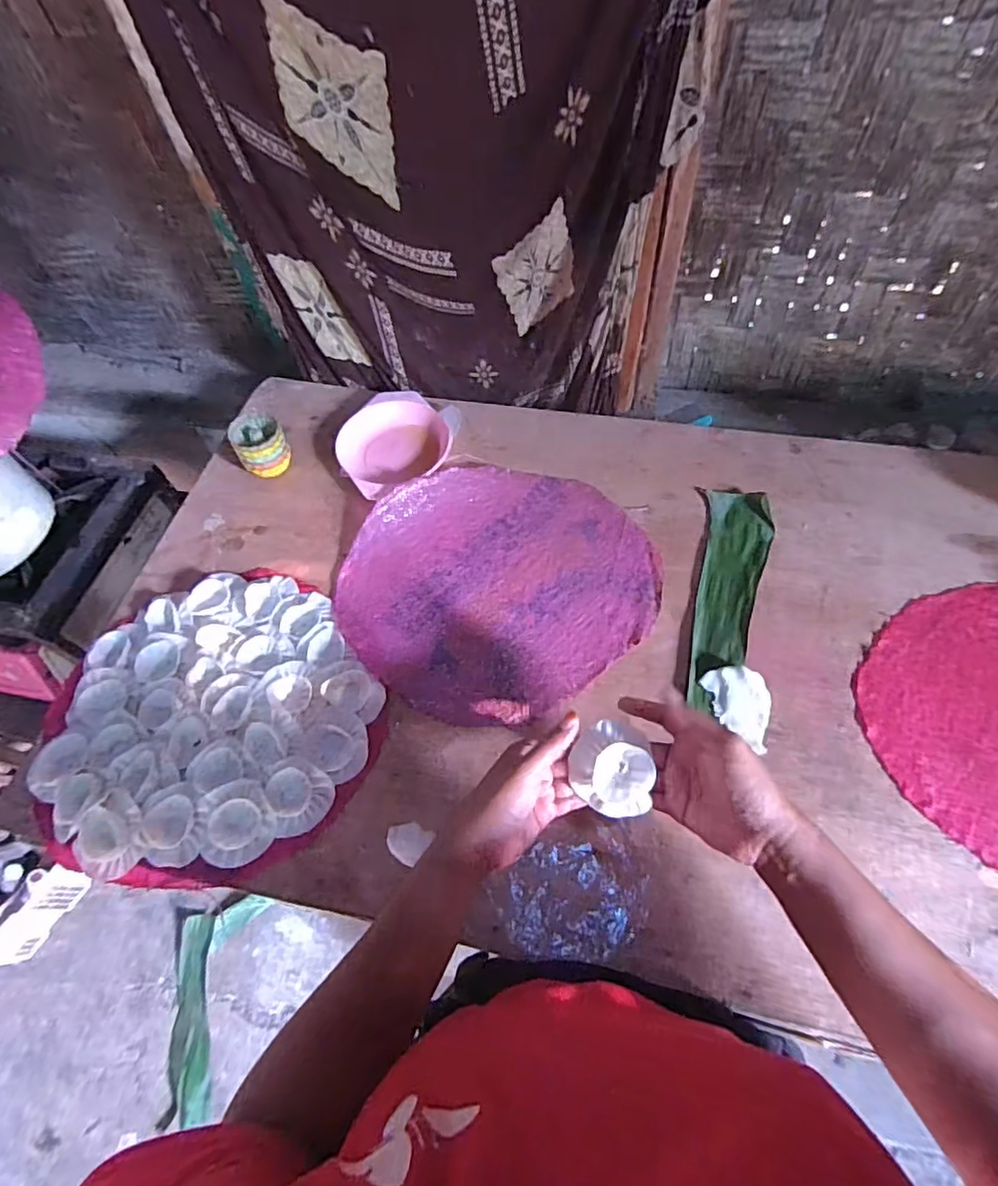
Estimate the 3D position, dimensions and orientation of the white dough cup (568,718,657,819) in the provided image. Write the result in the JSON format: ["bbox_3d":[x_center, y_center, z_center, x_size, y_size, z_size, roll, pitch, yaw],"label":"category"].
[{"bbox_3d":[0.090,0.141,0.456,0.059,0.029,0.071,-6,60,1],"label":"white dough cup"}]

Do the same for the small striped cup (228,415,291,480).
[{"bbox_3d":[-0.308,-0.189,0.739,0.063,0.065,0.067,-30,63,-13],"label":"small striped cup"}]

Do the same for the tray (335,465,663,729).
[{"bbox_3d":[-0.003,-0.020,0.648,0.335,0.025,0.318,-2,60,3],"label":"tray"}]

